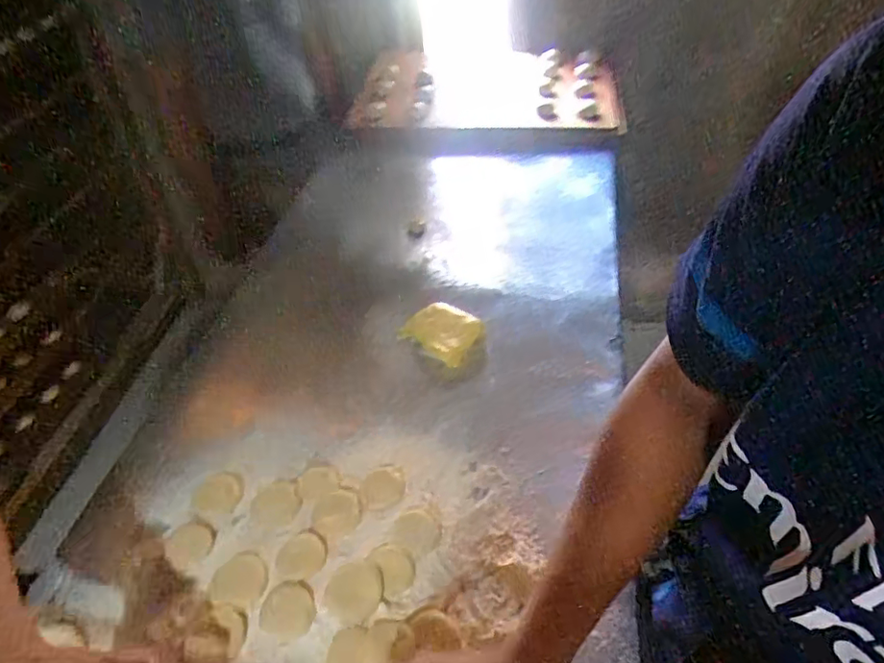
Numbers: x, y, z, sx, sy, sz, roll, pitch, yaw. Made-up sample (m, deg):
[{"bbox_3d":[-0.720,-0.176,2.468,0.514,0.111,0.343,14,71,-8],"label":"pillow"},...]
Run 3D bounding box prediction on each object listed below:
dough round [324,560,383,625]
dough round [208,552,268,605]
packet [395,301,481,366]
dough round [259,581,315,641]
[{"bbox_3d":[-0.089,0.265,0.582,0.057,0.013,0.056,-2,44,2],"label":"dough round"},{"bbox_3d":[-0.214,0.261,0.604,0.061,0.008,0.051,0,44,4],"label":"dough round"},{"bbox_3d":[-0.001,-0.003,0.856,0.101,0.025,0.091,19,48,22],"label":"packet"},{"bbox_3d":[-0.155,0.279,0.574,0.056,0.011,0.050,19,48,22],"label":"dough round"}]

